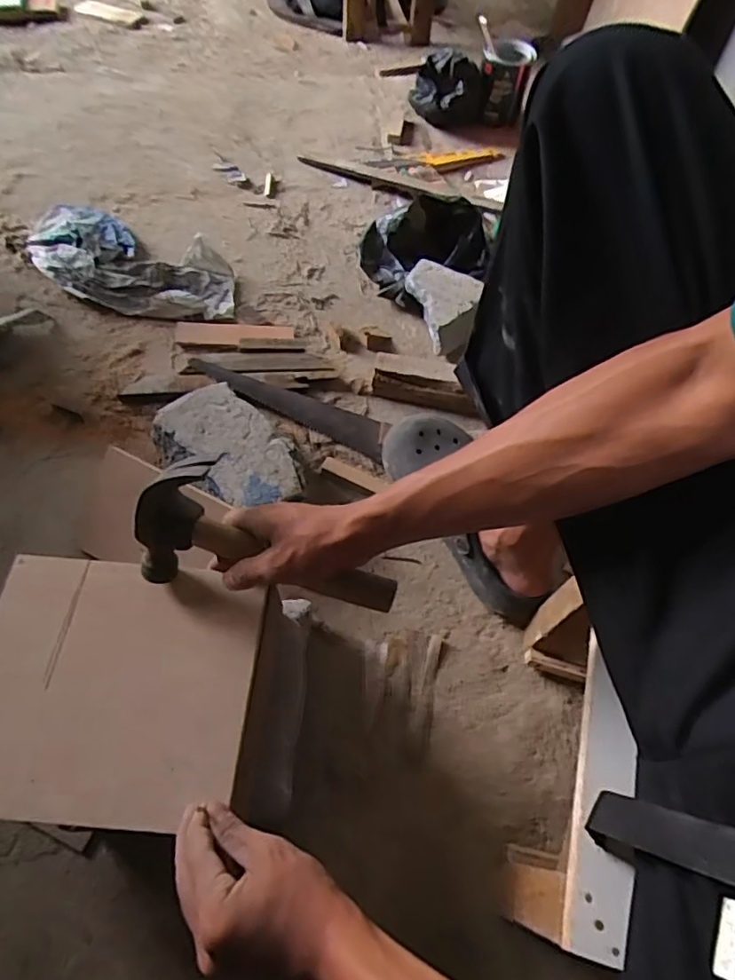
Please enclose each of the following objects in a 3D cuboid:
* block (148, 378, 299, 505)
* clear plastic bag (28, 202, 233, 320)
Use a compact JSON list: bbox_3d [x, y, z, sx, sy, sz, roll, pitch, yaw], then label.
[{"bbox_3d":[-0.169,-0.042,0.736,0.207,0.070,0.119,38,64,18],"label":"block"},{"bbox_3d":[-0.388,-0.373,0.927,0.384,0.050,0.184,22,62,8],"label":"clear plastic bag"}]

